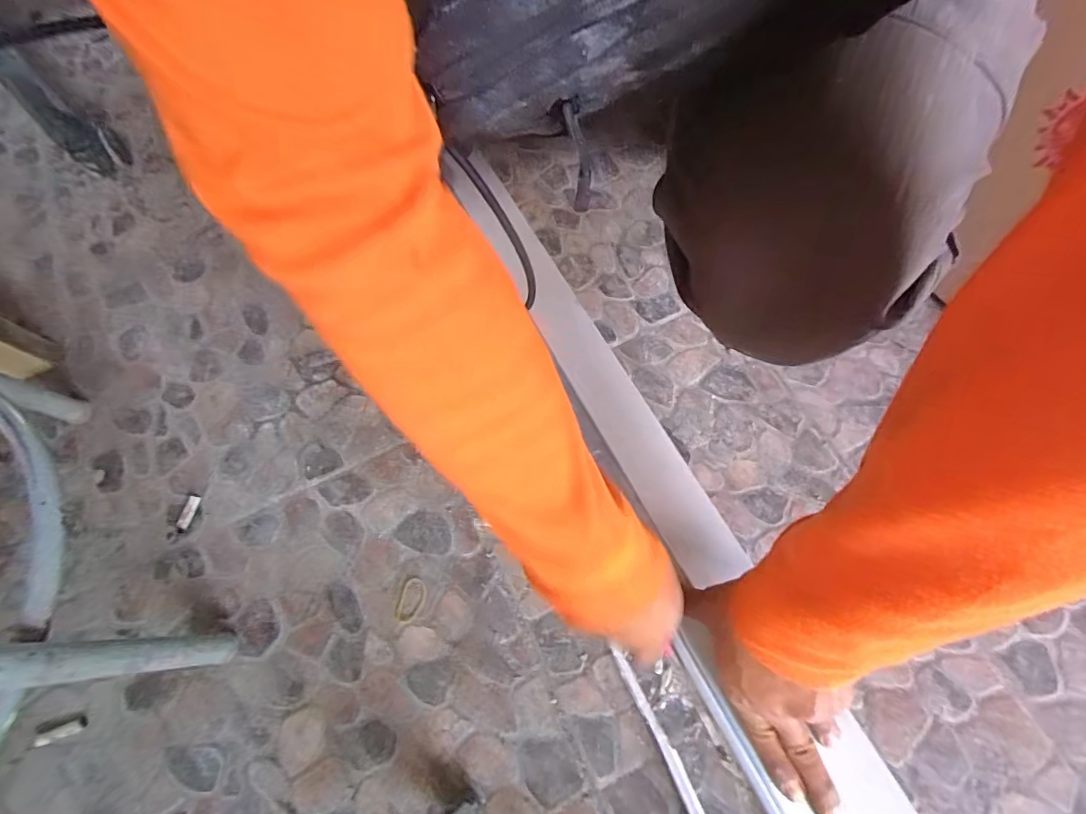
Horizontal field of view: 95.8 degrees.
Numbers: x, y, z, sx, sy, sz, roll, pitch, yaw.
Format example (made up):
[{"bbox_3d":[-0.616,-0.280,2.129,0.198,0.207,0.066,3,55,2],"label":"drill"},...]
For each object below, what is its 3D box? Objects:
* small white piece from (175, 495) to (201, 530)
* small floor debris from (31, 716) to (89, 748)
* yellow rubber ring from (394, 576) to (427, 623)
[{"bbox_3d":[-0.338,0.100,0.467,0.010,0.004,0.031,12,69,8],"label":"small white piece"},{"bbox_3d":[-0.394,0.266,0.400,0.039,0.006,0.010,-23,69,-7],"label":"small floor debris"},{"bbox_3d":[-0.116,0.170,0.430,0.022,0.004,0.039,16,70,9],"label":"yellow rubber ring"}]

